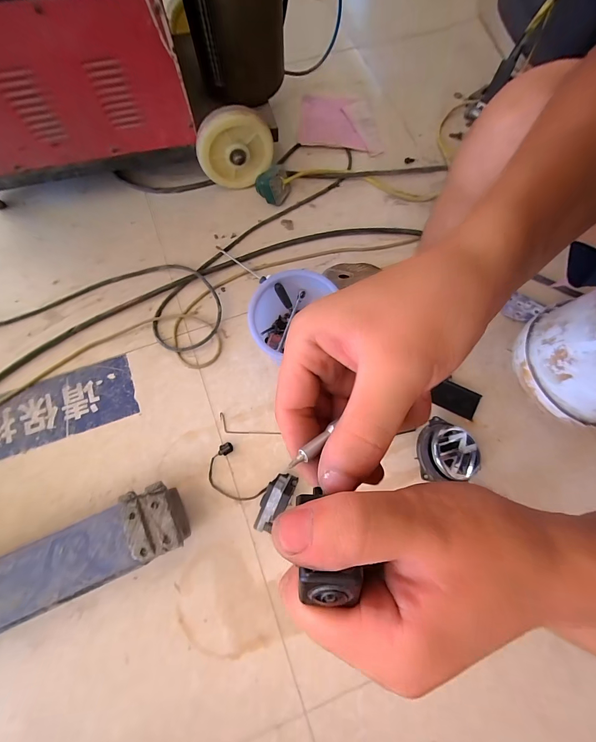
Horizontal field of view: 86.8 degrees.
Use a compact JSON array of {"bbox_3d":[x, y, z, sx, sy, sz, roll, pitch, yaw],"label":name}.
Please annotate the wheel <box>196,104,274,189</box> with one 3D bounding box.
[{"bbox_3d":[-0.157,-0.554,0.801,0.189,0.194,0.040,-10,74,-4],"label":"wheel"}]

